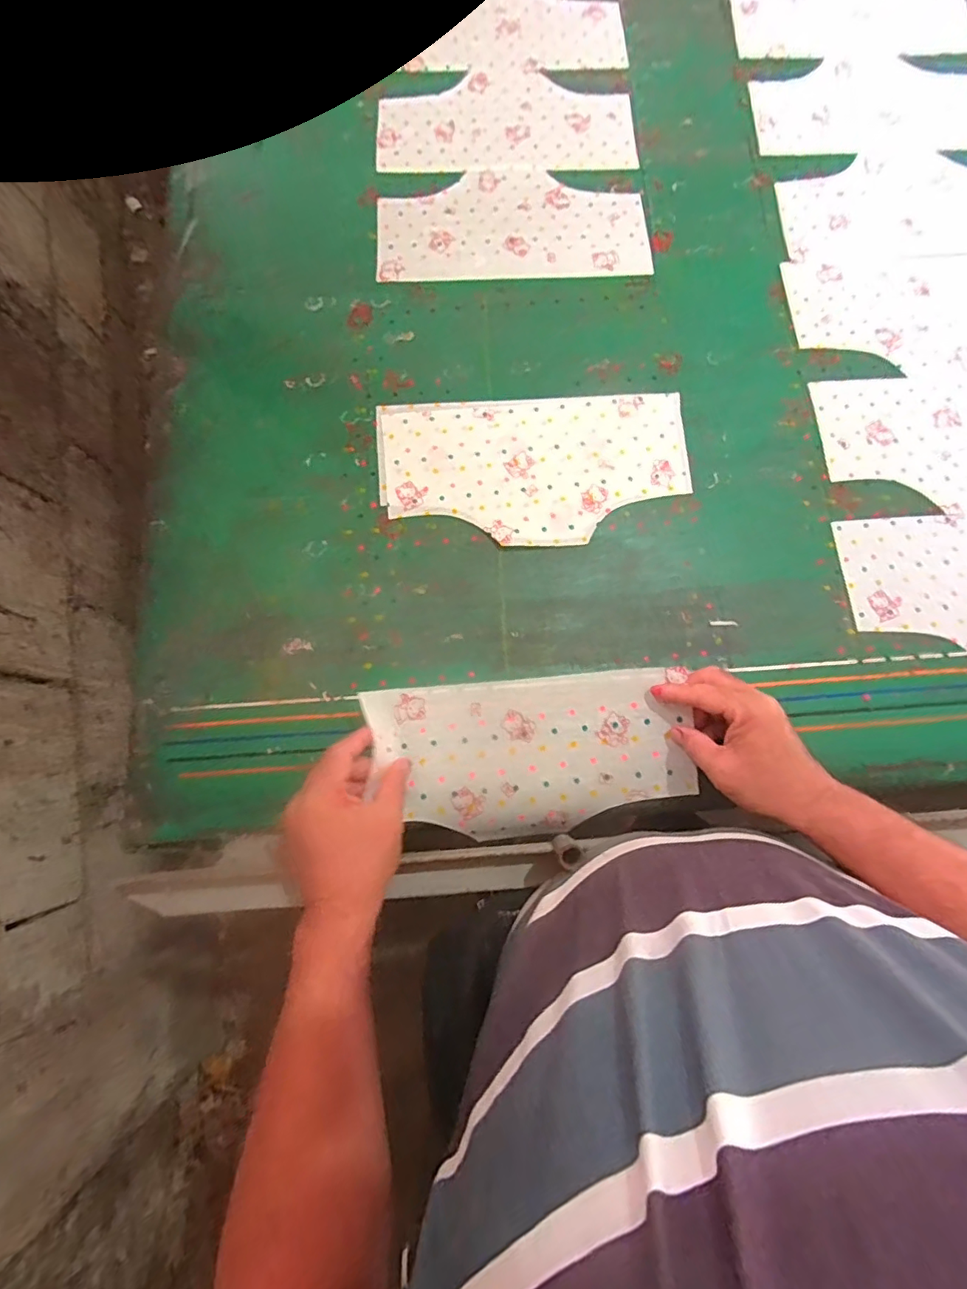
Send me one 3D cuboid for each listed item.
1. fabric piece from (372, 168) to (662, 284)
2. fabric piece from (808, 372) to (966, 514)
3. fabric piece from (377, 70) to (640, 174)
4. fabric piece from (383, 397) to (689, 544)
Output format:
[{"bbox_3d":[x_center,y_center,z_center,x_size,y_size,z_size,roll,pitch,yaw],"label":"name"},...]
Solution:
[{"bbox_3d":[0.035,-0.509,0.635,0.319,0.005,0.155,-3,77,-1],"label":"fabric piece"},{"bbox_3d":[0.529,-0.225,0.572,0.305,0.009,0.166,-7,78,0],"label":"fabric piece"},{"bbox_3d":[0.028,-0.670,0.671,0.319,0.006,0.163,-4,77,-2],"label":"fabric piece"},{"bbox_3d":[0.055,-0.189,0.560,0.325,0.004,0.173,-2,77,-1],"label":"fabric piece"}]

